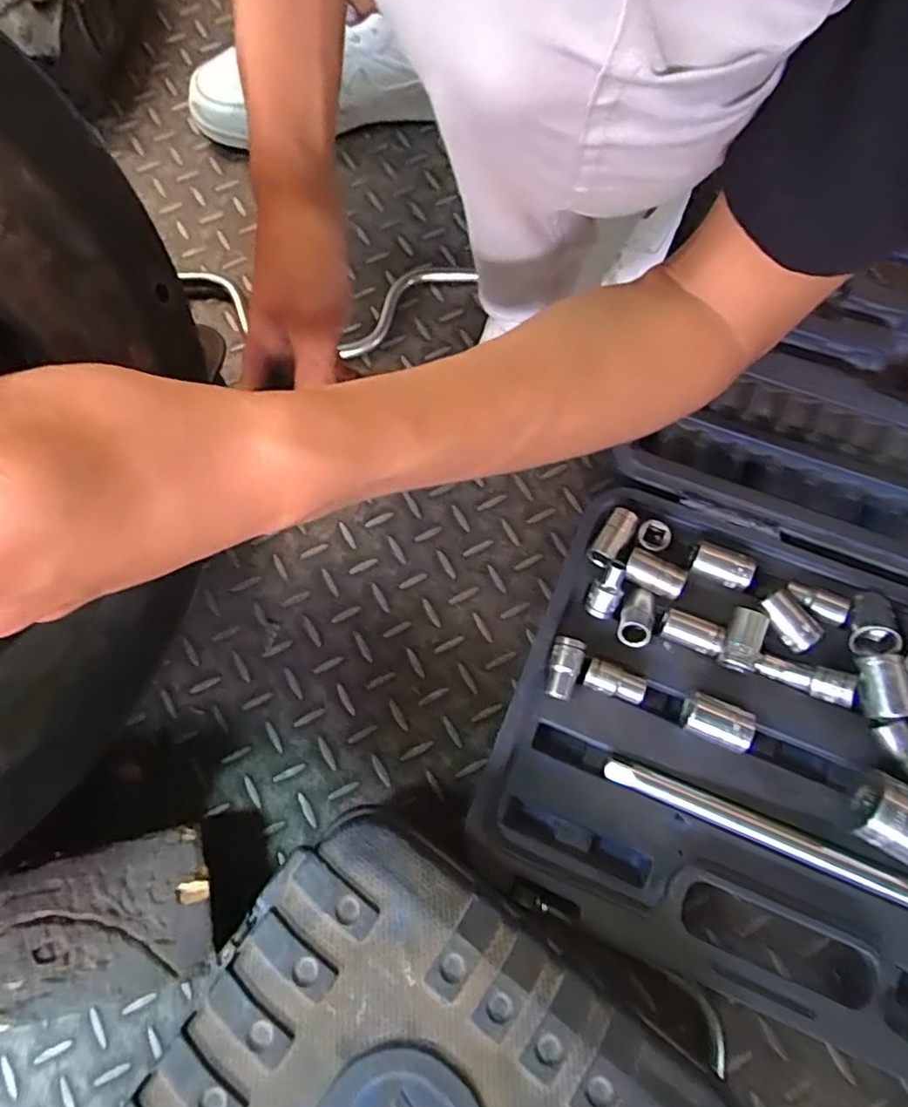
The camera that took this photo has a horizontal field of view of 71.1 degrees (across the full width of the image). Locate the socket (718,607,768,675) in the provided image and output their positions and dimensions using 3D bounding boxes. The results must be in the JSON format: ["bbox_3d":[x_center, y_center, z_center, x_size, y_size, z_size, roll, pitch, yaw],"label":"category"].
[{"bbox_3d":[0.188,0.055,0.413,0.021,0.019,0.041,23,75,6],"label":"socket"}]

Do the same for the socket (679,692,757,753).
[{"bbox_3d":[0.167,0.106,0.403,0.039,0.020,0.027,23,75,6],"label":"socket"}]

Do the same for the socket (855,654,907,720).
[{"bbox_3d":[0.265,0.082,0.393,0.021,0.020,0.038,7,74,2],"label":"socket"}]

